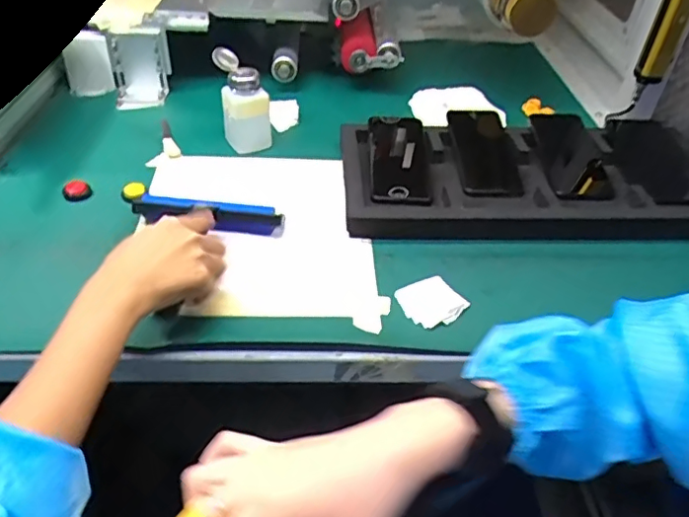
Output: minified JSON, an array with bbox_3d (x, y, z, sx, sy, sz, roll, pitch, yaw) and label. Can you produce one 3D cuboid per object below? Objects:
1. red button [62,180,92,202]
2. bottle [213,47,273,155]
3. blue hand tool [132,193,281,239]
[{"bbox_3d":[-0.330,-0.085,0.698,0.029,0.016,0.029,2,42,-2],"label":"red button"},{"bbox_3d":[-0.136,-0.213,0.770,0.065,0.117,0.066,-10,43,-15],"label":"bottle"},{"bbox_3d":[-0.157,-0.048,0.658,0.175,0.042,0.027,4,42,0],"label":"blue hand tool"}]

